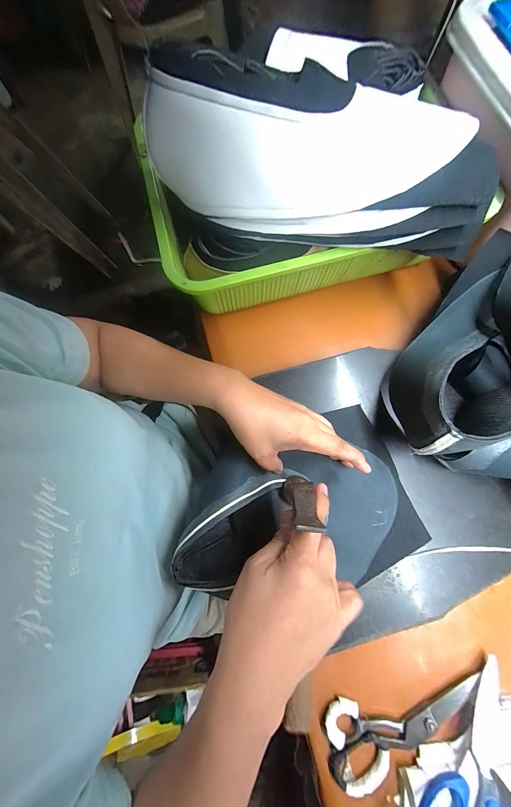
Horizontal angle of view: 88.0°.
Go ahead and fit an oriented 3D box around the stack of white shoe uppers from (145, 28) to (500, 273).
[{"bbox_3d":[0.059,-0.223,0.254,0.313,0.127,0.121,-4,76,1],"label":"stack of white shoe uppers"}]

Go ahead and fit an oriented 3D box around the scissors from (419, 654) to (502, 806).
[{"bbox_3d":[0.211,0.348,0.248,0.076,0.028,0.179,33,65,9],"label":"scissors"}]

